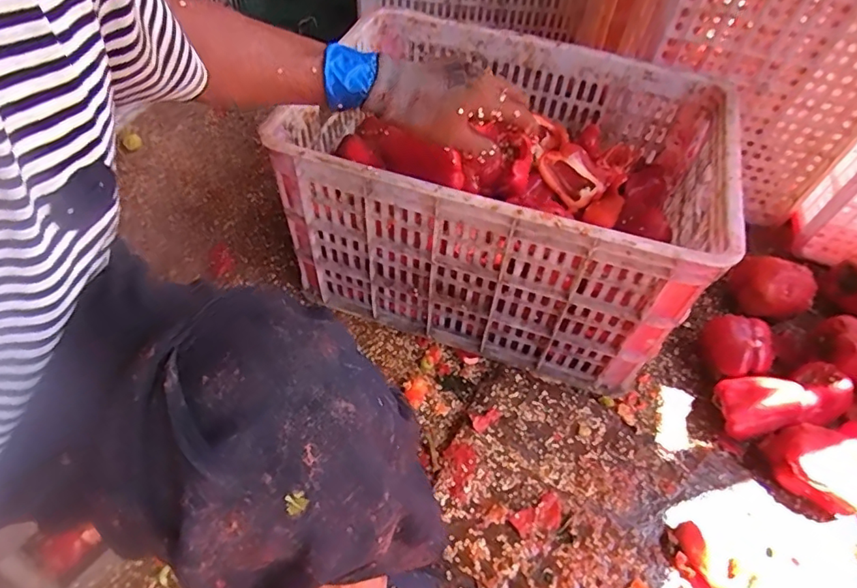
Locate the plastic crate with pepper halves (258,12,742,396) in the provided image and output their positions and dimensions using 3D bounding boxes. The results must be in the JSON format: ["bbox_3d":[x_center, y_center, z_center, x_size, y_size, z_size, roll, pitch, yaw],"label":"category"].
[{"bbox_3d":[0.097,-0.135,0.706,0.484,0.277,0.343,15,54,8],"label":"plastic crate with pepper halves"}]

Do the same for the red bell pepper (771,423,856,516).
[{"bbox_3d":[0.498,0.198,0.626,0.130,0.063,0.102,-33,61,-24],"label":"red bell pepper"}]

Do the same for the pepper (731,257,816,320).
[{"bbox_3d":[0.528,-0.010,0.790,0.097,0.070,0.081,13,54,7],"label":"pepper"}]

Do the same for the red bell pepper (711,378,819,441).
[{"bbox_3d":[0.439,0.143,0.681,0.120,0.076,0.077,-13,55,-11],"label":"red bell pepper"}]

